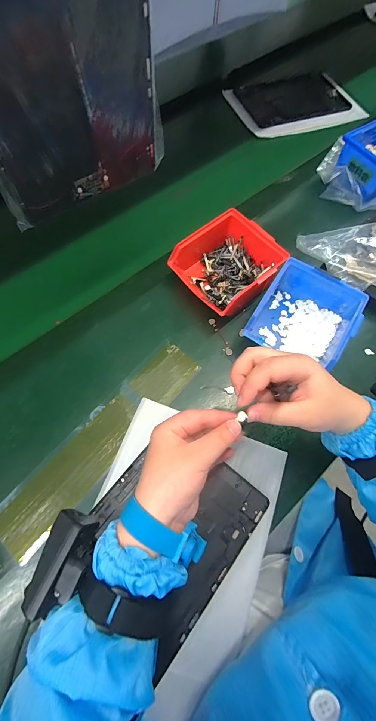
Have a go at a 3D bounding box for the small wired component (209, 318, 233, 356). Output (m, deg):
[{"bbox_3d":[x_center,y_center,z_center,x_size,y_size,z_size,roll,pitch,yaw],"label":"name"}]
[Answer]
[{"bbox_3d":[0.048,-0.036,0.435,0.013,0.006,0.065,-19,66,-10],"label":"small wired component"}]

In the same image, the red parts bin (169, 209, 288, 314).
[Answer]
[{"bbox_3d":[0.057,-0.141,0.444,0.134,0.064,0.147,-38,71,-17],"label":"red parts bin"}]

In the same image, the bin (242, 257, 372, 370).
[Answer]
[{"bbox_3d":[0.163,-0.060,0.415,0.126,0.061,0.128,30,70,12],"label":"bin"}]

